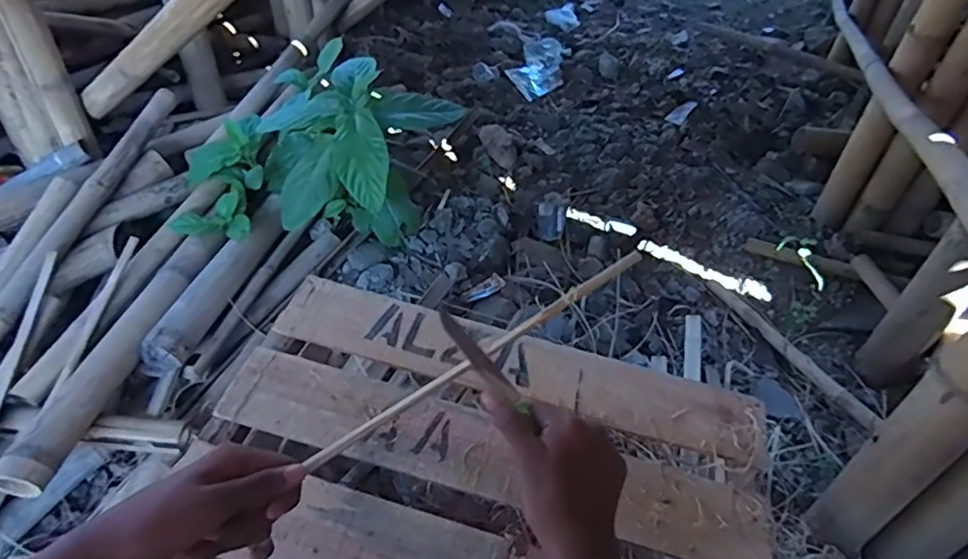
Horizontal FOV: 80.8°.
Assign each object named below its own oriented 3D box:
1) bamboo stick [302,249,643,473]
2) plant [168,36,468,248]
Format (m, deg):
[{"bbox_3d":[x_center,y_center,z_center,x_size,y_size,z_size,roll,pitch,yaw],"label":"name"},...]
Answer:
[{"bbox_3d":[0.006,0.054,0.449,0.314,0.010,0.011,-31,52,-20],"label":"bamboo stick"},{"bbox_3d":[-0.418,-0.268,1.290,0.502,0.331,0.524,28,48,21],"label":"plant"}]

